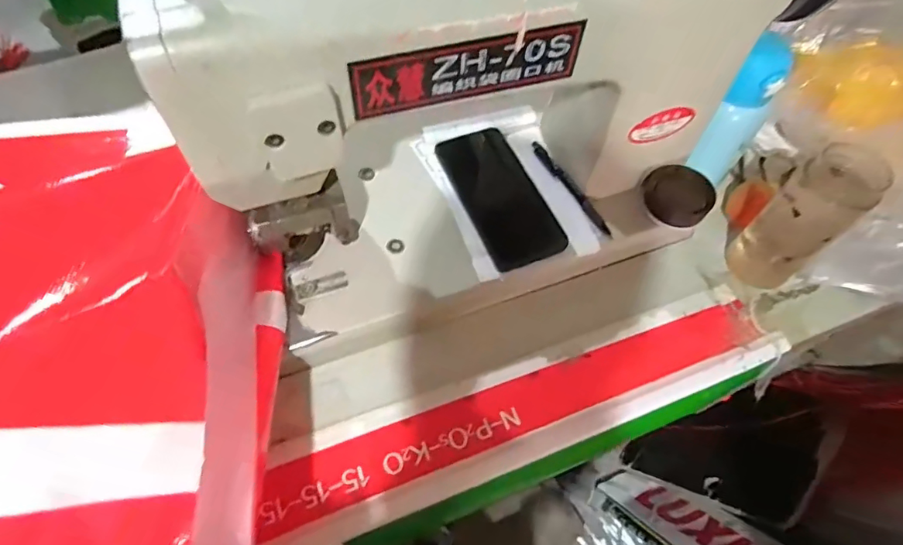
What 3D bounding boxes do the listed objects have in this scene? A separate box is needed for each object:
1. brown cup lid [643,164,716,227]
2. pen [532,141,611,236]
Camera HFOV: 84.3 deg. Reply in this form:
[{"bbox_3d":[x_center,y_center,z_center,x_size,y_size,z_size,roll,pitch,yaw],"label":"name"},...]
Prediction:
[{"bbox_3d":[0.236,-0.079,0.524,0.068,0.015,0.062,38,86,14],"label":"brown cup lid"},{"bbox_3d":[0.125,-0.093,0.528,0.011,0.011,0.134,-26,65,-17],"label":"pen"}]

